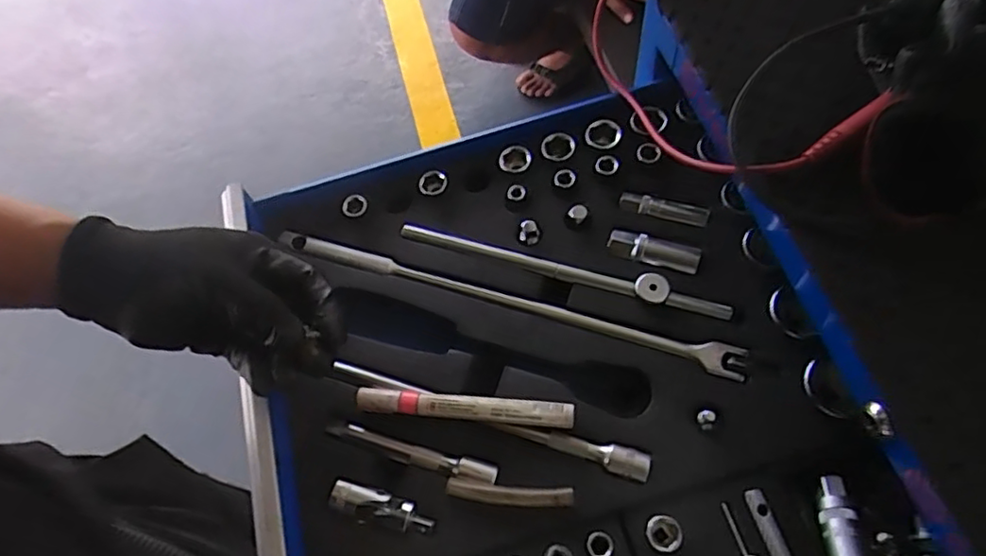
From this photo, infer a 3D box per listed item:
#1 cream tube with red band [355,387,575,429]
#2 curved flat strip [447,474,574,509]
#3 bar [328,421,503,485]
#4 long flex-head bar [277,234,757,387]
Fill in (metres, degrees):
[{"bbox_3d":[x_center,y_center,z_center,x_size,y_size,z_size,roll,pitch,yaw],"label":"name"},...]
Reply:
[{"bbox_3d":[-0.020,0.086,0.409,0.142,0.019,0.015,4,65,8],"label":"cream tube with red band"},{"bbox_3d":[0.010,0.135,0.386,0.077,0.011,0.015,6,65,9],"label":"curved flat strip"},{"bbox_3d":[-0.055,0.116,0.410,0.118,0.010,0.014,13,67,12],"label":"bar"},{"bbox_3d":[0.000,0.013,0.450,0.350,0.021,0.021,16,67,13],"label":"long flex-head bar"}]

